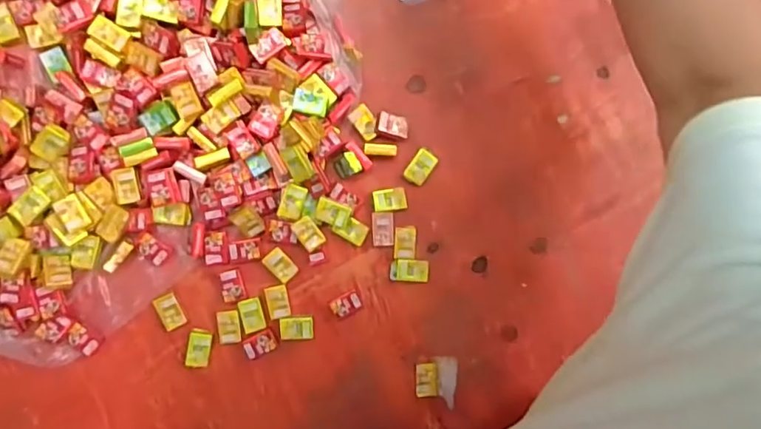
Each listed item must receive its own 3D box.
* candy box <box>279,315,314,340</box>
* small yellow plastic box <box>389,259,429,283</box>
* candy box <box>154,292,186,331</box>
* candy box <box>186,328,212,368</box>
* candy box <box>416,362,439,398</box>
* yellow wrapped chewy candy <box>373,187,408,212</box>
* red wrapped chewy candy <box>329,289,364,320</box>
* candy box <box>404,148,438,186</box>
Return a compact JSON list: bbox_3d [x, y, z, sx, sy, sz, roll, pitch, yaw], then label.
[{"bbox_3d":[-0.066,0.089,0.415,0.026,0.004,0.019,-2,95,-7],"label":"candy box"},{"bbox_3d":[0.023,0.045,0.423,0.029,0.009,0.018,2,94,-7],"label":"small yellow plastic box"},{"bbox_3d":[-0.160,0.074,0.404,0.017,0.007,0.026,-24,97,-5],"label":"candy box"},{"bbox_3d":[-0.140,0.103,0.408,0.016,0.008,0.028,10,93,-8],"label":"candy box"},{"bbox_3d":[0.038,0.134,0.429,0.018,0.007,0.027,-3,95,-7],"label":"candy box"},{"bbox_3d":[0.008,-0.012,0.419,0.026,0.004,0.018,-6,95,-7],"label":"yellow wrapped chewy candy"},{"bbox_3d":[-0.027,0.072,0.420,0.024,0.009,0.017,-27,97,-4],"label":"red wrapped chewy candy"},{"bbox_3d":[0.032,-0.037,0.418,0.018,0.007,0.028,35,90,-8],"label":"candy box"}]

